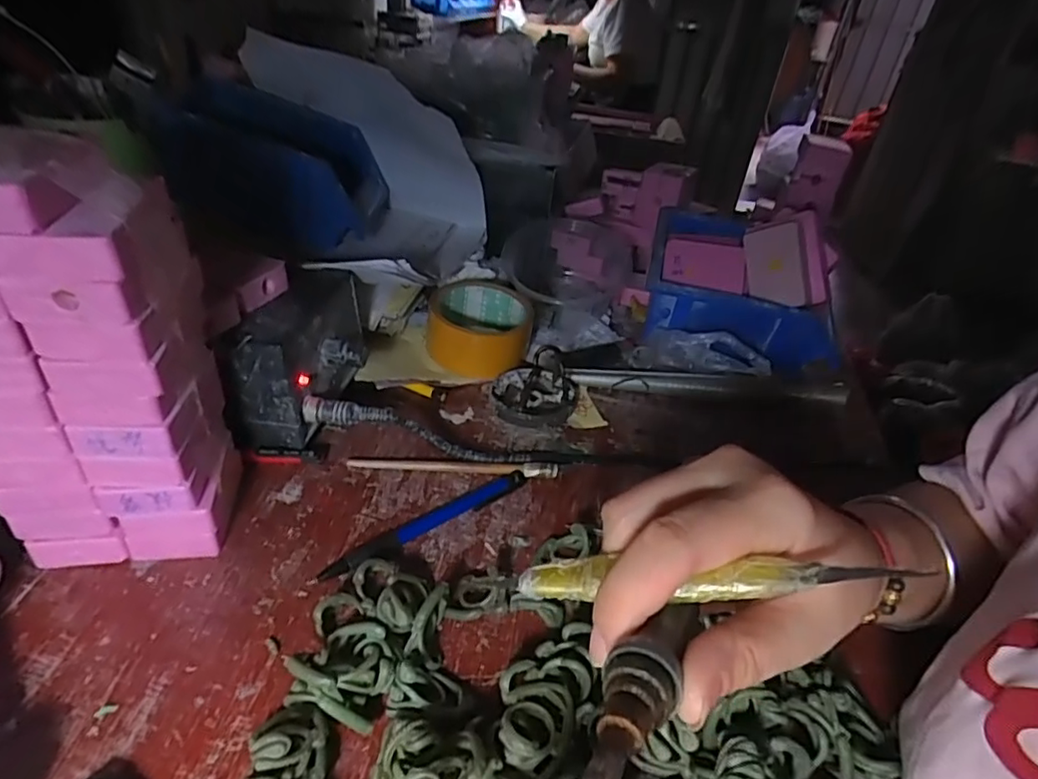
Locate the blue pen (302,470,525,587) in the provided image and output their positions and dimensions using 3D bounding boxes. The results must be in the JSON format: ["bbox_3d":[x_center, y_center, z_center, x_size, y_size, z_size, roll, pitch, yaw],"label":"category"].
[{"bbox_3d":[-0.053,0.080,0.359,0.145,0.008,0.012,-21,44,-35],"label":"blue pen"}]

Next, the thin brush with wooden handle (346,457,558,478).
[{"bbox_3d":[-0.043,0.051,0.398,0.138,0.009,0.008,5,35,-5],"label":"thin brush with wooden handle"}]

